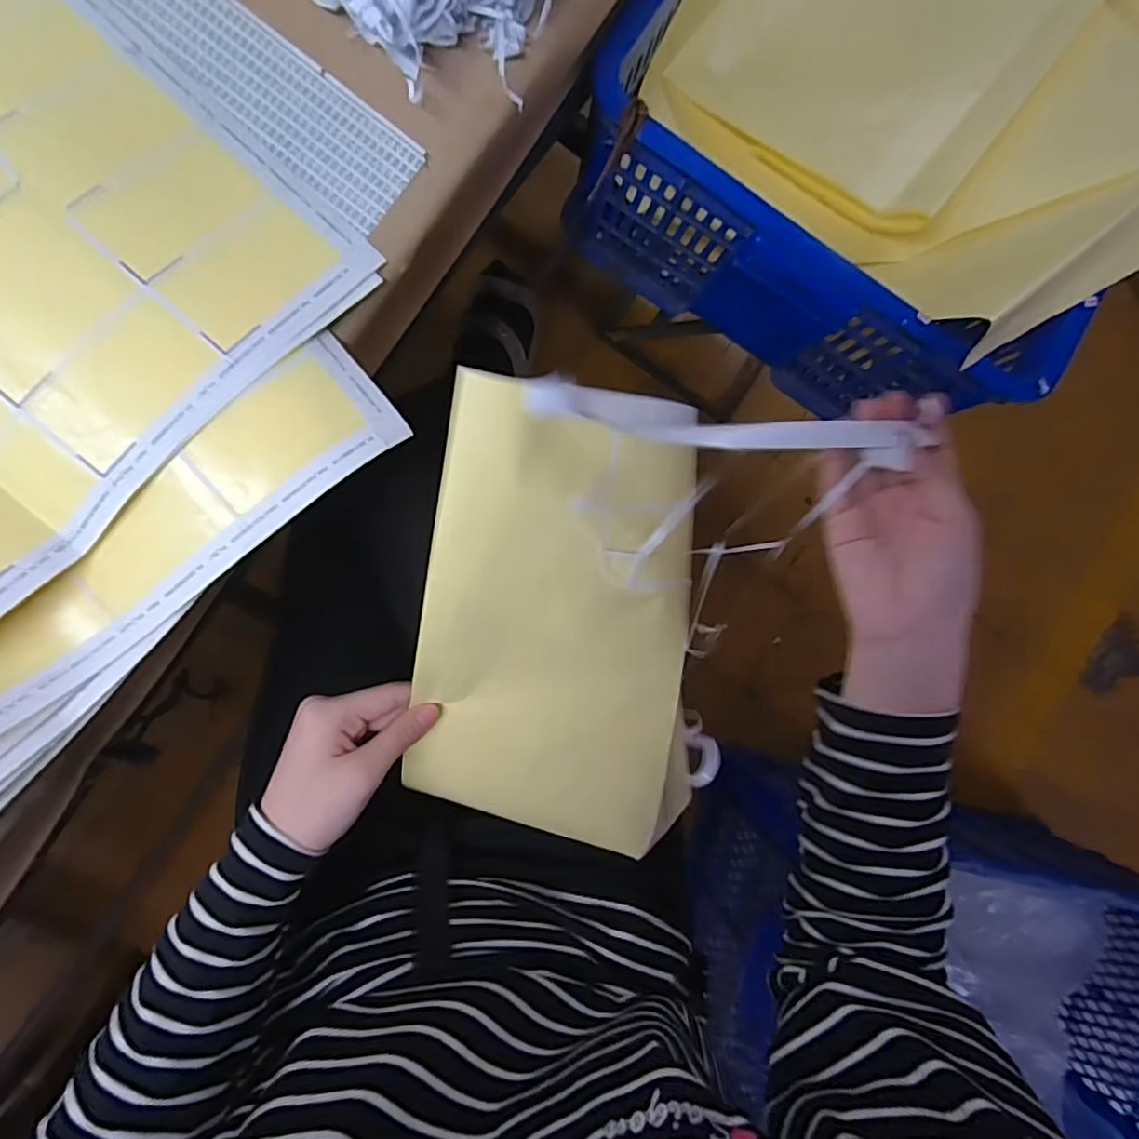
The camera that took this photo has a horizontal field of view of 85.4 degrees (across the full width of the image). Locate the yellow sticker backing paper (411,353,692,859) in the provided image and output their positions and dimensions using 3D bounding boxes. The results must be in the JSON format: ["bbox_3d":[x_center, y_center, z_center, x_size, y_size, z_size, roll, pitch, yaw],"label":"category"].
[{"bbox_3d":[0.000,0.047,0.370,0.178,0.053,0.311,-4,119,-18],"label":"yellow sticker backing paper"}]

